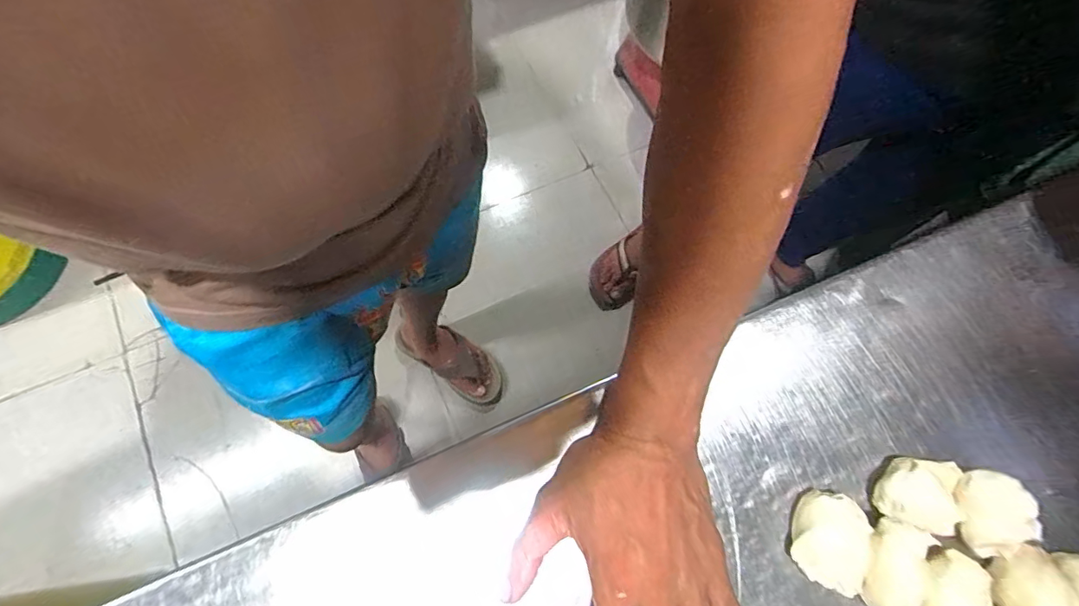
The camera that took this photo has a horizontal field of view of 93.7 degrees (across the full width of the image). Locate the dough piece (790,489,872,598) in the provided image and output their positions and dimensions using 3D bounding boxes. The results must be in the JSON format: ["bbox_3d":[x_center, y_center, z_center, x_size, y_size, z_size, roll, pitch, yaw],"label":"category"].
[{"bbox_3d":[0.178,0.147,0.313,0.036,0.027,0.053,10,70,0],"label":"dough piece"}]

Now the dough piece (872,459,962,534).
[{"bbox_3d":[0.239,0.121,0.323,0.048,0.026,0.041,13,70,1],"label":"dough piece"}]

